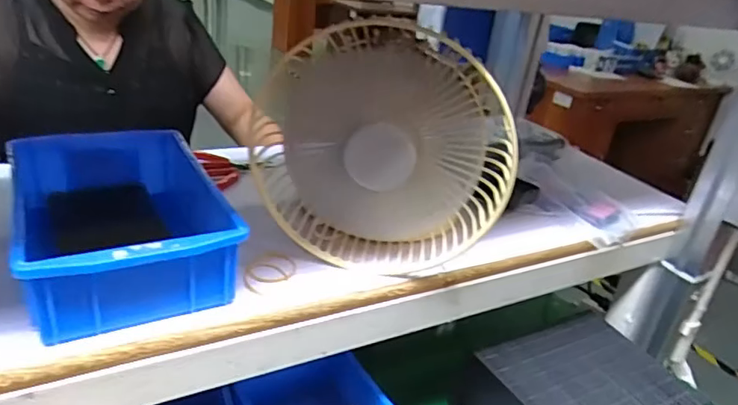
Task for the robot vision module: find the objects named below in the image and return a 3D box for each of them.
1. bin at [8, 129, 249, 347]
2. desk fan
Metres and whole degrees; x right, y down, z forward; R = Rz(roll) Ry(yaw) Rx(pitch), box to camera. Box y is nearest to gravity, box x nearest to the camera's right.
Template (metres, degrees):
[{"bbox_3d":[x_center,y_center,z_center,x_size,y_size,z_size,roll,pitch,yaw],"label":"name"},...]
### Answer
[{"bbox_3d":[-0.188,0.014,0.398,0.128,0.066,0.198,-9,31,-32],"label":"bin"},{"bbox_3d":[0.016,-0.040,0.419,0.194,0.183,0.059,9,26,2],"label":"desk fan"}]

